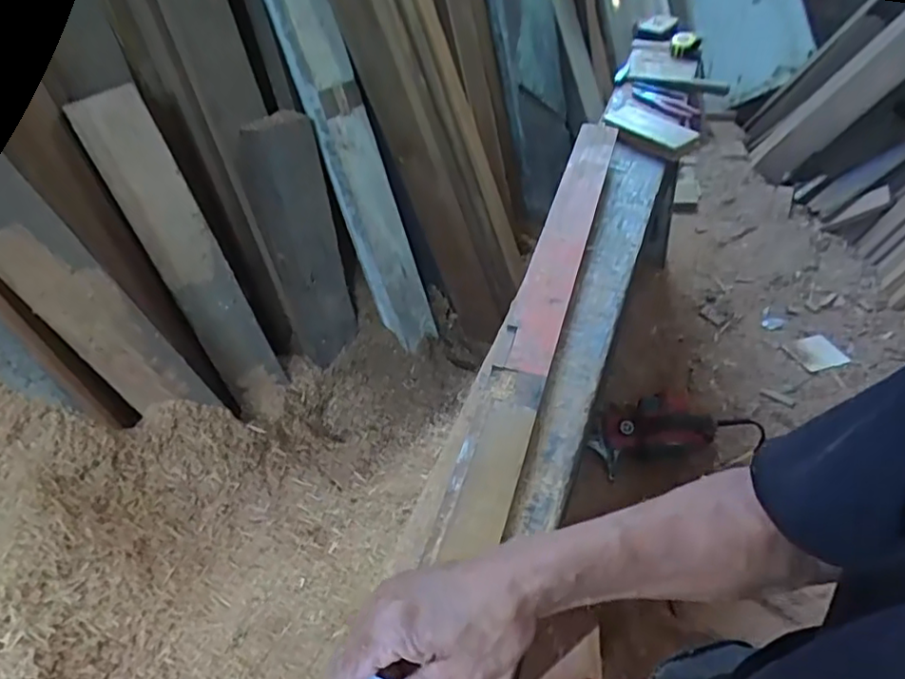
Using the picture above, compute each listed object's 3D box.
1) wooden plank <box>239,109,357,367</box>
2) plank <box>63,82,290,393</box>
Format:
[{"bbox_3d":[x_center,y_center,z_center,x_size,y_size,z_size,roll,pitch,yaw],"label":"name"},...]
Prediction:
[{"bbox_3d":[-0.314,-0.190,1.315,0.157,0.534,0.045,-16,34,-11],"label":"wooden plank"},{"bbox_3d":[-0.482,-0.144,1.158,0.113,0.617,0.028,-30,38,-17],"label":"plank"}]

